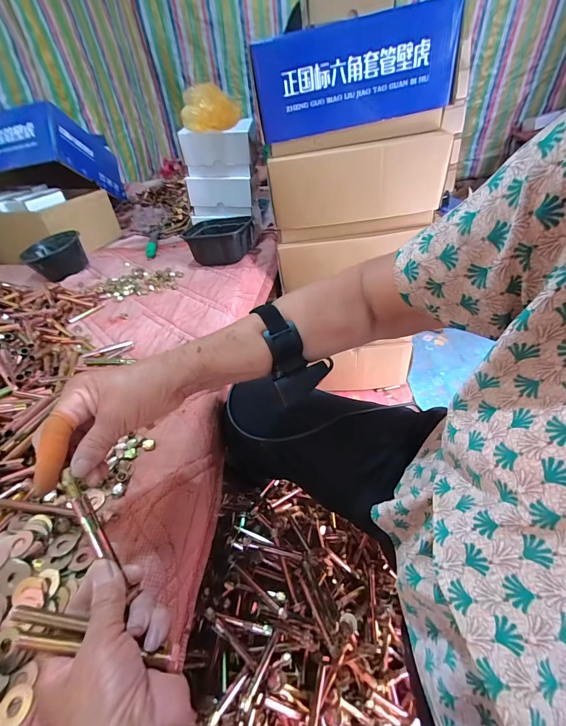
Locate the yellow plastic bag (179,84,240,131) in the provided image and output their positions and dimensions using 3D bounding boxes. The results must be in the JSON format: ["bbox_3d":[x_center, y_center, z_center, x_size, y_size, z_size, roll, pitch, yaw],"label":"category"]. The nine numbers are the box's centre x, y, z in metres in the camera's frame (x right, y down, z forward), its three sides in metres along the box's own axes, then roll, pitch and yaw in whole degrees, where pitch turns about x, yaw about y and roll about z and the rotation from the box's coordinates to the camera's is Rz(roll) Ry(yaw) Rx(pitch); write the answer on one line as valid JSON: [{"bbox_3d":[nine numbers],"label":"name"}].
[{"bbox_3d":[-0.175,-0.616,0.763,0.141,0.085,0.074,-7,39,-3],"label":"yellow plastic bag"}]

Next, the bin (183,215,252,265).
[{"bbox_3d":[-0.167,-0.323,0.845,0.173,0.089,0.170,-3,41,4],"label":"bin"}]

